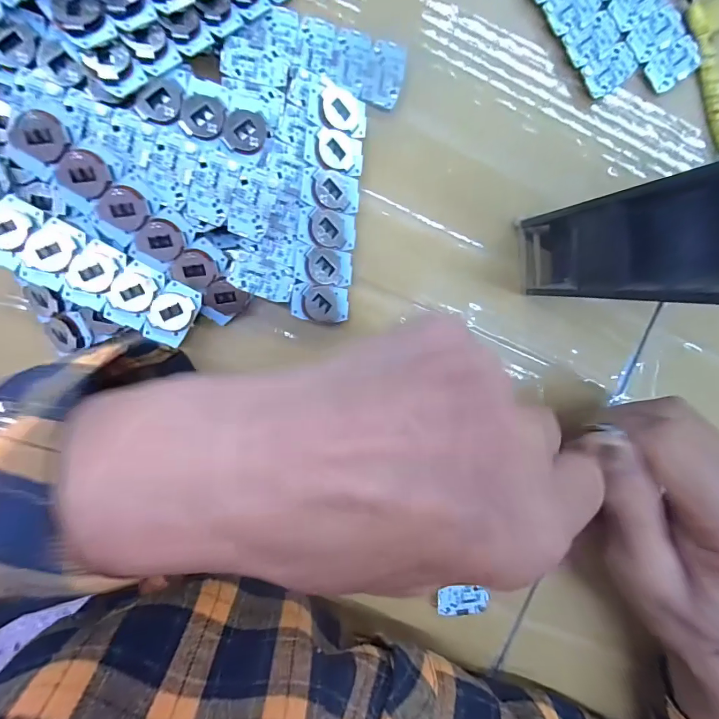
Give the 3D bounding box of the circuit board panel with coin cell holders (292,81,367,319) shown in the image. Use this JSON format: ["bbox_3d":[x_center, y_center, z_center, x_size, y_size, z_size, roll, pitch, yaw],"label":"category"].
[{"bbox_3d":[-0.015,-0.076,0.193,0.028,0.013,0.113,5,96,-6],"label":"circuit board panel with coin cell holders"}]

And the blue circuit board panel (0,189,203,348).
[{"bbox_3d":[-0.126,-0.041,0.171,0.106,0.009,0.028,28,93,-8],"label":"blue circuit board panel"}]

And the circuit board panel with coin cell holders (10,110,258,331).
[{"bbox_3d":[-0.095,-0.058,0.173,0.027,0.013,0.107,-47,115,1],"label":"circuit board panel with coin cell holders"}]

